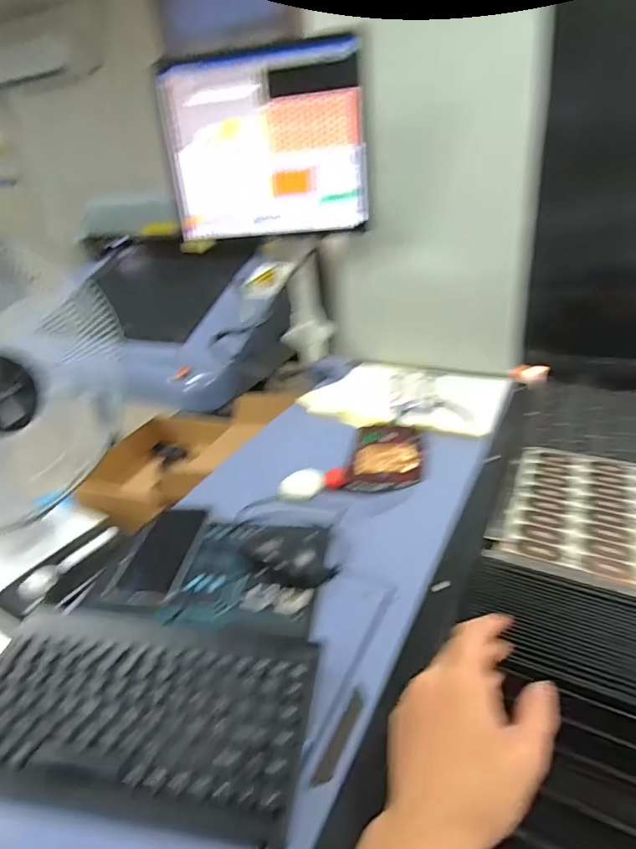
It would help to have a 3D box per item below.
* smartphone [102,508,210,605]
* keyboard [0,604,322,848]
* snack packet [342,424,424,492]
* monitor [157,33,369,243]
[{"bbox_3d":[-0.182,0.148,0.580,0.074,0.008,0.157,1,29,7],"label":"smartphone"},{"bbox_3d":[-0.149,0.227,0.408,0.283,0.029,0.153,4,29,12],"label":"keyboard"},{"bbox_3d":[0.109,0.048,0.766,0.108,0.032,0.157,5,29,14],"label":"snack packet"},{"bbox_3d":[-0.102,-0.501,0.898,0.381,0.292,0.042,1,29,12],"label":"monitor"}]

